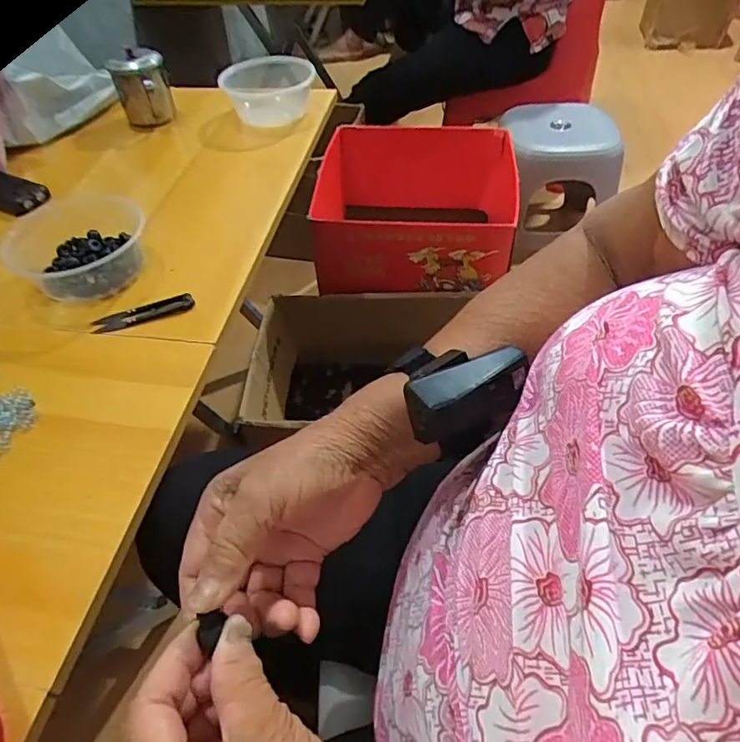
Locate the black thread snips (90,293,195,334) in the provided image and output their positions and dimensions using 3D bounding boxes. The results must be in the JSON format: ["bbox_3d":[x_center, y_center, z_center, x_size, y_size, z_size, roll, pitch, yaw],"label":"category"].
[{"bbox_3d":[-0.231,-0.059,0.538,0.099,0.010,0.019,-14,51,-10],"label":"black thread snips"}]

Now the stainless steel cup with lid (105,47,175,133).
[{"bbox_3d":[-0.335,-0.418,0.785,0.078,0.090,0.061,-18,52,-13],"label":"stainless steel cup with lid"}]

